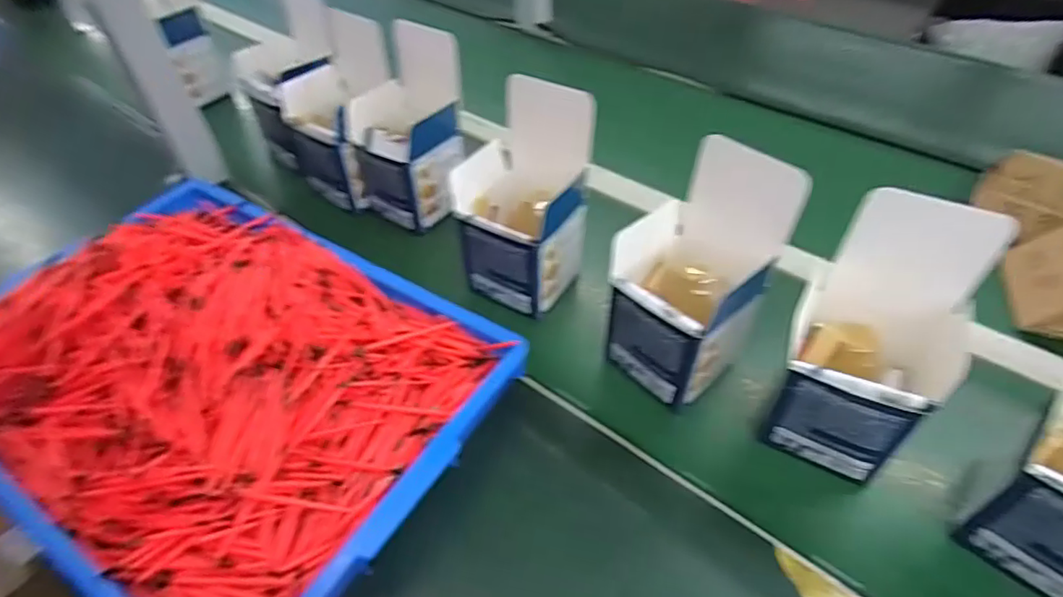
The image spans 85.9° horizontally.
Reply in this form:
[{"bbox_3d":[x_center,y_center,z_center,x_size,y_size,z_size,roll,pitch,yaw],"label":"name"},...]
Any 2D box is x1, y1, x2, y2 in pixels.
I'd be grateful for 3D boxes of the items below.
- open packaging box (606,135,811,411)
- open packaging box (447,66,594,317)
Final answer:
[{"bbox_3d":[0.118,-0.015,0.425,0.089,0.169,0.102,-33,53,-27],"label":"open packaging box"},{"bbox_3d":[-0.009,-0.081,0.494,0.097,0.171,0.090,24,50,23],"label":"open packaging box"}]

